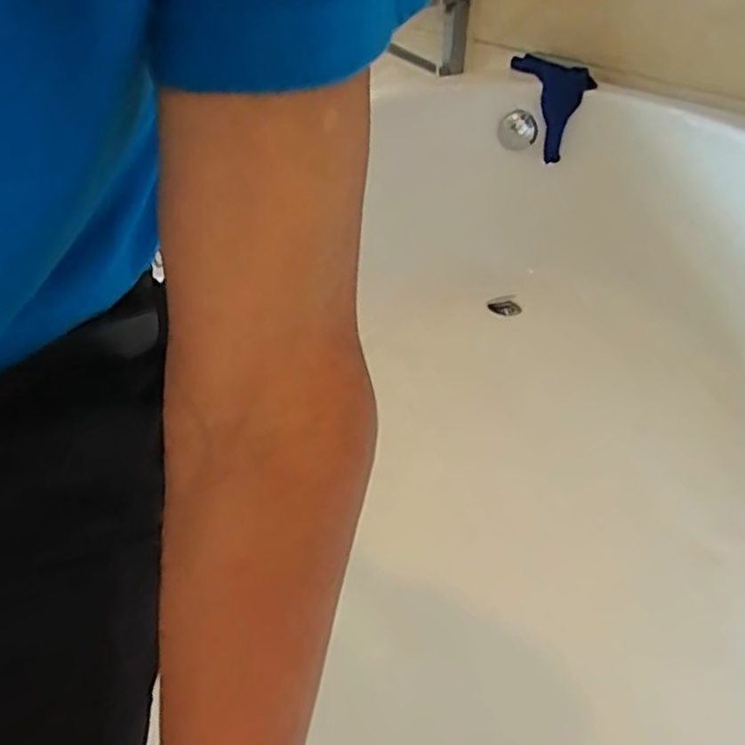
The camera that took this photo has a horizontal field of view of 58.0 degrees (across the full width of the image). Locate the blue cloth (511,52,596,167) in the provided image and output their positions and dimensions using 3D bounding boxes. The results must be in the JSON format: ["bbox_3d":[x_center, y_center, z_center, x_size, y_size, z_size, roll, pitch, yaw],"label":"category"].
[{"bbox_3d":[0.344,-0.523,1.260,0.038,0.205,0.134,-16,-5,-43],"label":"blue cloth"}]

